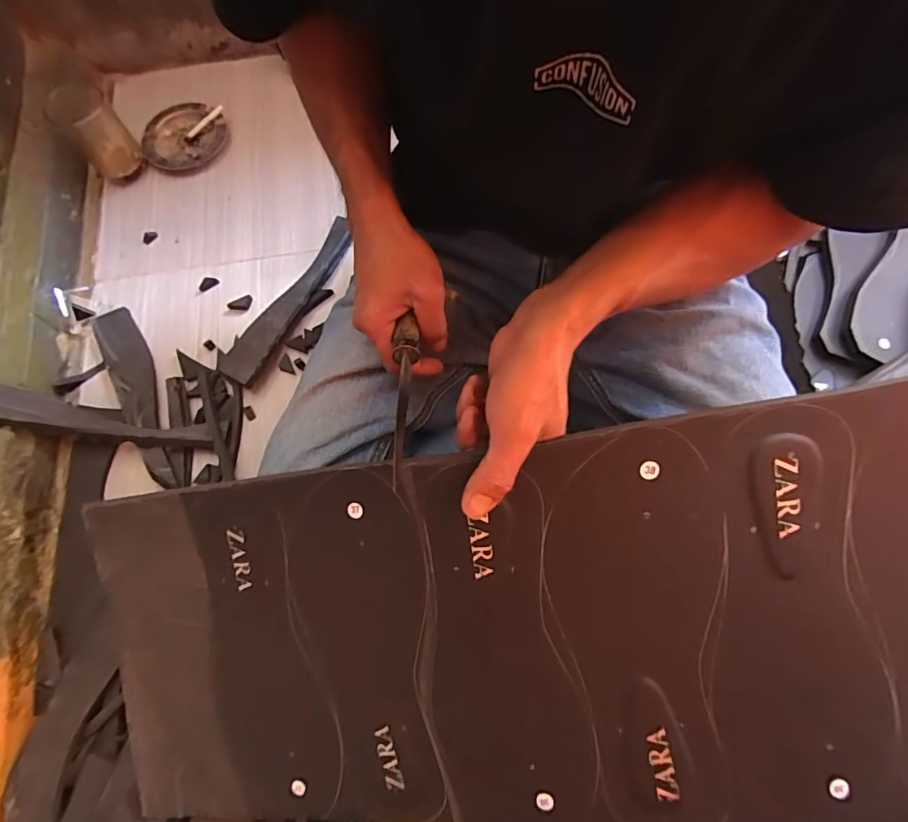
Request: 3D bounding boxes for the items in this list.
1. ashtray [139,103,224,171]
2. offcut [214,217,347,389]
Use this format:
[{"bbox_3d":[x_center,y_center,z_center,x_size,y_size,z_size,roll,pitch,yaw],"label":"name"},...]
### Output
[{"bbox_3d":[-0.375,-0.380,0.650,0.108,0.018,0.098,-36,75,-9],"label":"ashtray"},{"bbox_3d":[-0.194,-0.137,0.565,0.055,0.026,0.239,31,76,11],"label":"offcut"}]

